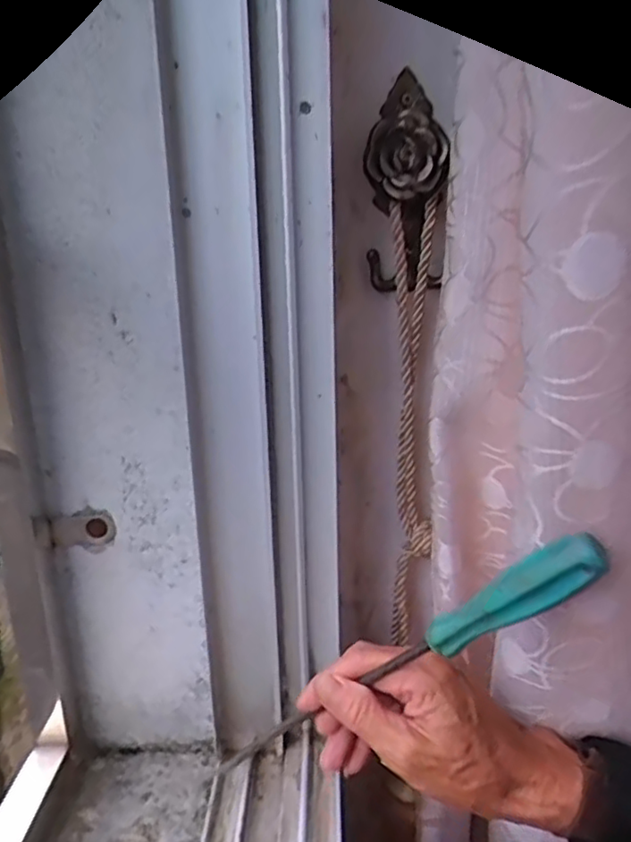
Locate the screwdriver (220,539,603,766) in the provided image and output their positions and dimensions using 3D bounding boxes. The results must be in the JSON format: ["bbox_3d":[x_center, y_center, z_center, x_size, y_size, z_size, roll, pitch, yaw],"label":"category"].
[{"bbox_3d":[0.032,0.145,0.353,0.033,0.022,0.301,-22,-20,-51],"label":"screwdriver"}]

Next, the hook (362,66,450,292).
[{"bbox_3d":[0.057,-0.147,0.398,0.053,0.121,0.036,2,16,13],"label":"hook"}]

